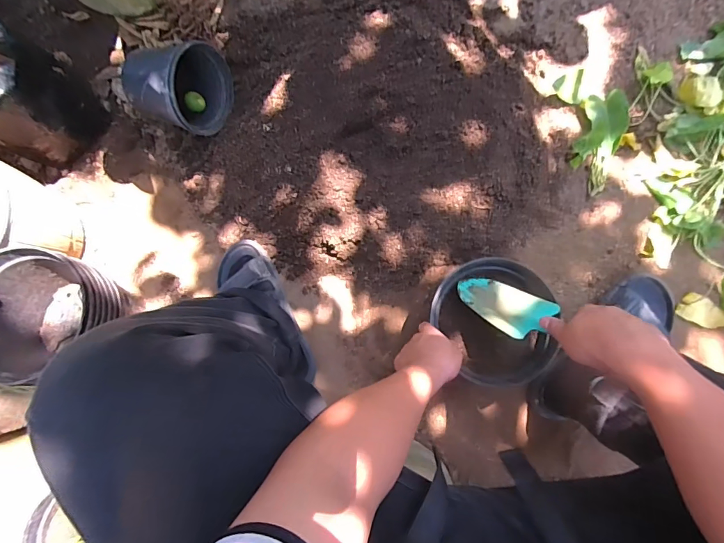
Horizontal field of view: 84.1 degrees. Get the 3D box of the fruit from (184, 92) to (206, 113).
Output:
[{"bbox_3d":[-0.304,-0.308,0.733,0.033,0.027,0.034,-1,81,4],"label":"fruit"}]

